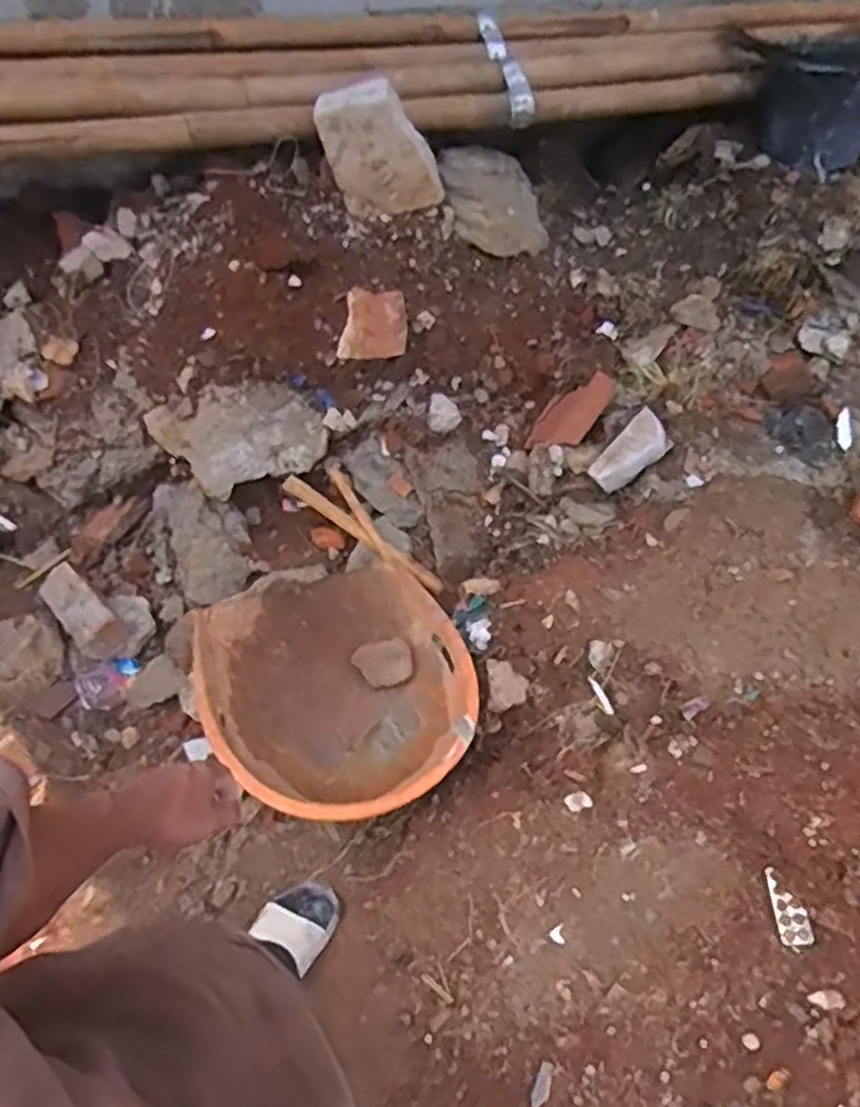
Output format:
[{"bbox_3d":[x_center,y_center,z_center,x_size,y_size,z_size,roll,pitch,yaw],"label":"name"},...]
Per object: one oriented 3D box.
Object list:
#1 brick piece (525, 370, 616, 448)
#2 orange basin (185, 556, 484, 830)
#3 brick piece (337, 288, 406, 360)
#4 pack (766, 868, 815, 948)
[{"bbox_3d":[0.275,-0.266,1.438,0.199,0.055,0.076,-39,64,7],"label":"brick piece"},{"bbox_3d":[-0.155,0.240,1.274,0.430,0.145,0.415,3,60,-5],"label":"orange basin"},{"bbox_3d":[-0.106,-0.413,1.350,0.125,0.117,0.029,-6,17,-21],"label":"brick piece"},{"bbox_3d":[0.492,0.484,1.023,0.042,0.010,0.095,-22,53,27],"label":"pack"}]

